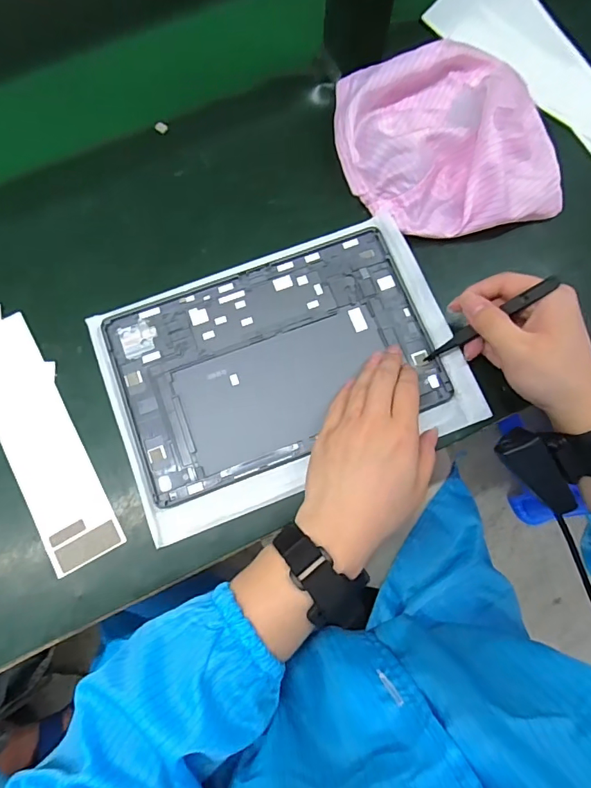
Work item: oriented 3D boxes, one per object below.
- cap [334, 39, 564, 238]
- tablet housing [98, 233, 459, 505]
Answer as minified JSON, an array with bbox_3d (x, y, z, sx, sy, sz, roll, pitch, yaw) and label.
[{"bbox_3d":[0.142,-0.228,0.418,0.188,0.043,0.173,0,77,0],"label":"cap"},{"bbox_3d":[-0.016,-0.030,0.392,0.253,0.008,0.167,-20,78,-4],"label":"tablet housing"}]

